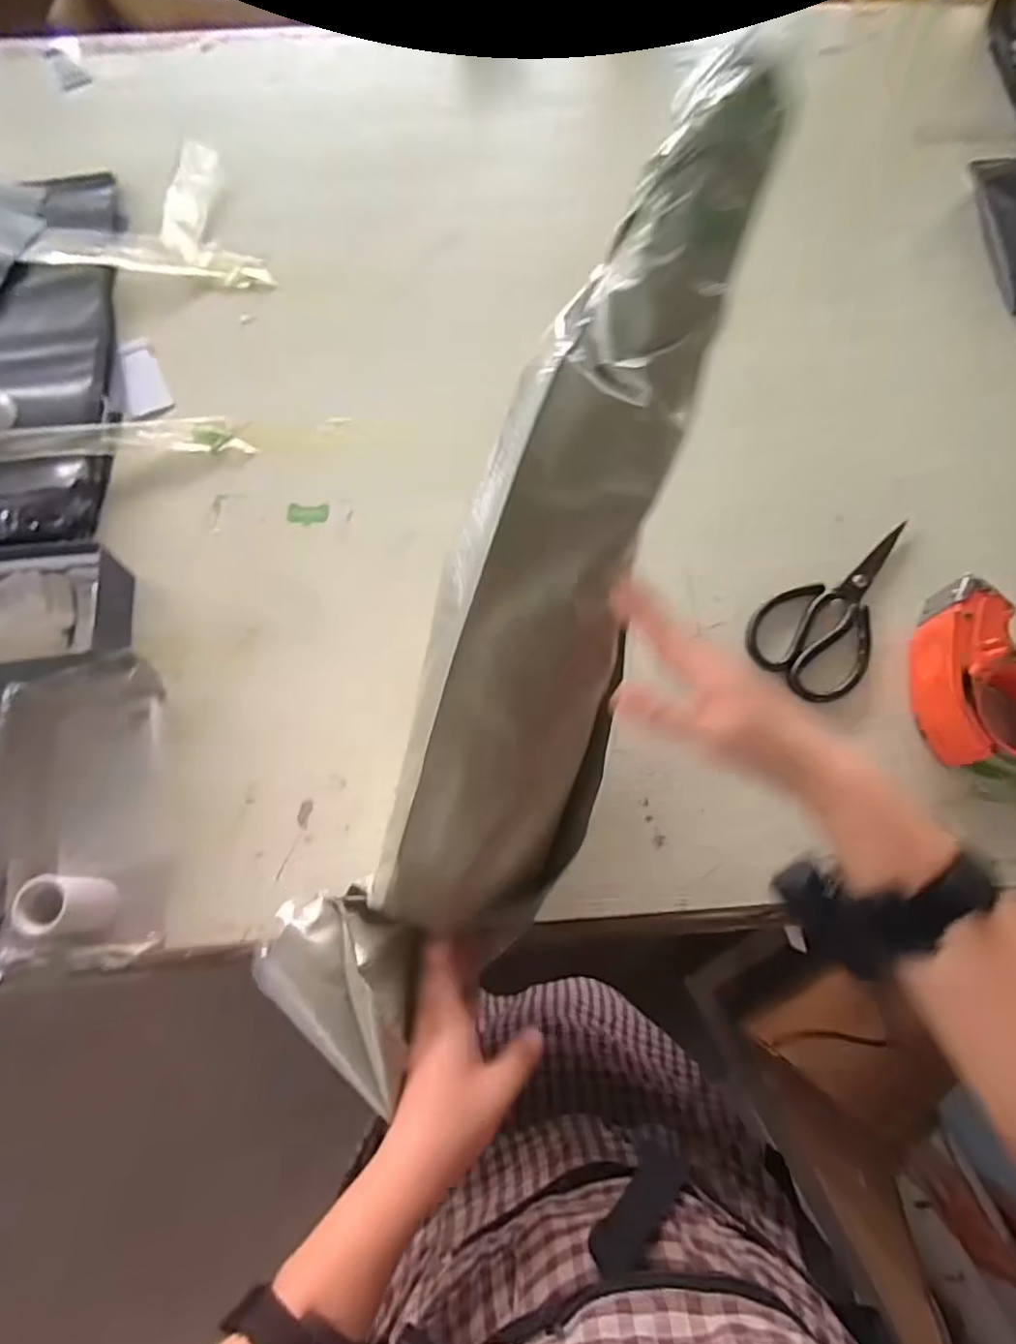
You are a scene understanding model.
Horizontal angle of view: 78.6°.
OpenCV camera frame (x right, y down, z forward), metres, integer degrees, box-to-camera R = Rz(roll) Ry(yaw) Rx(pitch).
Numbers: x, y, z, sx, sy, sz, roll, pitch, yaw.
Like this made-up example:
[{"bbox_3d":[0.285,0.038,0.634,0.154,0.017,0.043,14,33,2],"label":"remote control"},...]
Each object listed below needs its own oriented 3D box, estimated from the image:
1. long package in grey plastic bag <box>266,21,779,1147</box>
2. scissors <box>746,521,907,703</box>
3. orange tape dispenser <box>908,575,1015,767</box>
[{"bbox_3d":[0.030,-0.062,0.421,0.150,0.100,0.653,21,92,7],"label":"long package in grey plastic bag"},{"bbox_3d":[0.314,-0.058,0.577,0.204,0.016,0.103,-39,75,-13],"label":"scissors"},{"bbox_3d":[0.396,0.005,0.524,0.100,0.058,0.165,-15,71,-6],"label":"orange tape dispenser"}]

